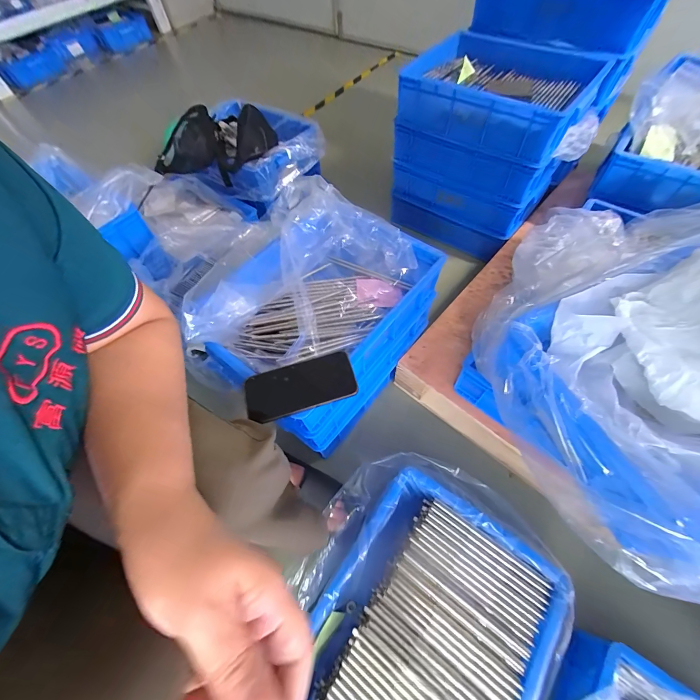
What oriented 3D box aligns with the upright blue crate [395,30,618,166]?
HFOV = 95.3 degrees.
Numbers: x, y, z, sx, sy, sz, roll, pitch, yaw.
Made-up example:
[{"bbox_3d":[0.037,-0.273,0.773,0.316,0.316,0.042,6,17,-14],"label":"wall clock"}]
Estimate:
[{"bbox_3d":[0.353,-0.632,0.770,0.420,0.129,0.280,39,70,22],"label":"upright blue crate"}]

